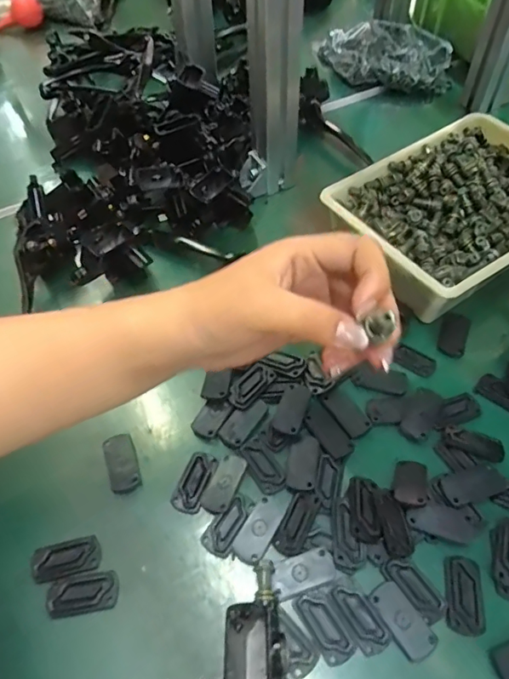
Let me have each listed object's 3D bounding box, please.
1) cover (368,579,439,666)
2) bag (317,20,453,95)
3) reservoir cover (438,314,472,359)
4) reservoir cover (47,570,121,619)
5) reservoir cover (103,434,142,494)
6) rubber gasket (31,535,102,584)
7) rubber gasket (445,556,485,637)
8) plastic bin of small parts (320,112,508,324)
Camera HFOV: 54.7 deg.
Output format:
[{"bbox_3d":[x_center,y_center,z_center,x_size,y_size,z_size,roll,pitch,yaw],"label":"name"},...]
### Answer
[{"bbox_3d":[0.100,0.189,0.332,0.023,0.004,0.048,-28,59,-17],"label":"cover"},{"bbox_3d":[0.196,-0.427,0.736,0.186,0.051,0.118,0,55,2],"label":"bag"},{"bbox_3d":[0.195,-0.004,0.480,0.024,0.009,0.050,20,58,15],"label":"reservoir cover"},{"bbox_3d":[-0.121,0.180,0.349,0.049,0.005,0.026,-9,55,-5],"label":"reservoir cover"},{"bbox_3d":[-0.110,0.102,0.407,0.025,0.007,0.048,-18,56,-11],"label":"reservoir cover"},{"bbox_3d":[-0.139,0.163,0.364,0.048,0.007,0.024,-11,66,-12],"label":"rubber gasket"},{"bbox_3d":[0.148,0.178,0.345,0.024,0.004,0.050,8,56,7],"label":"rubber gasket"},{"bbox_3d":[0.213,-0.132,0.516,0.253,0.062,0.180,-30,59,-18],"label":"plastic bin of small parts"}]

